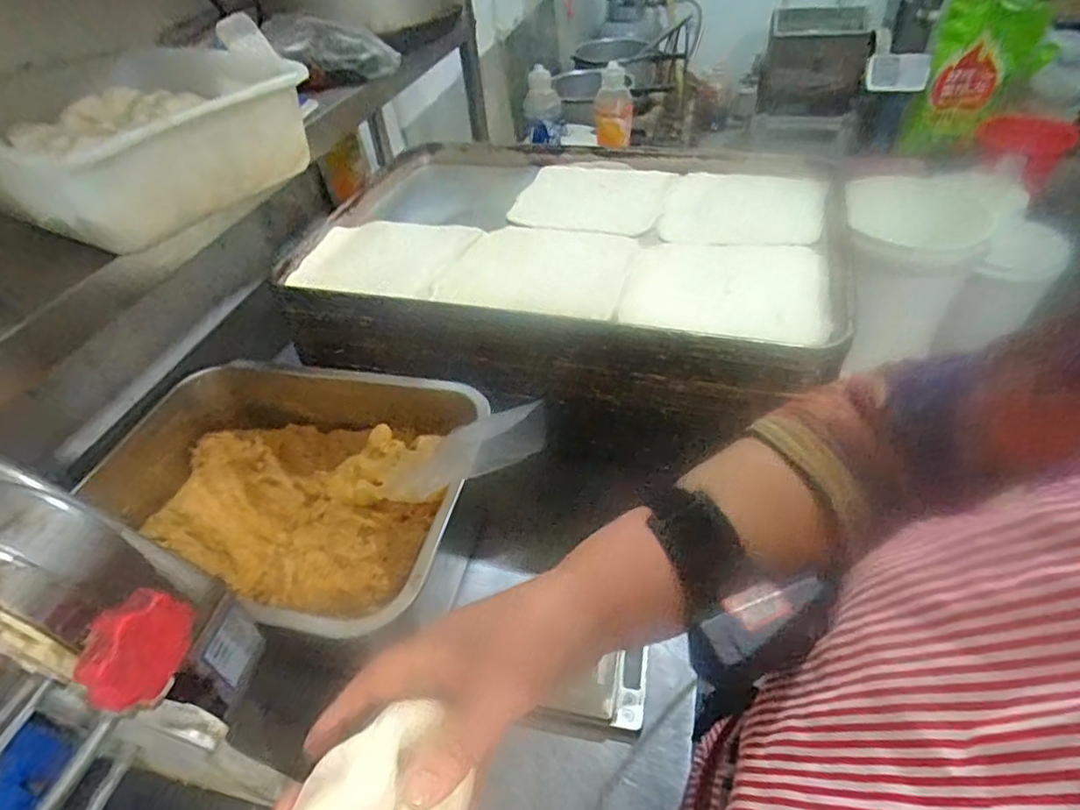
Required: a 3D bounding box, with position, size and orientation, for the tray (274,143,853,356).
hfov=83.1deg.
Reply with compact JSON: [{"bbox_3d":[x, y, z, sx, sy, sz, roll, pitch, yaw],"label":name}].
[{"bbox_3d":[0.035,-0.203,0.756,0.597,0.085,0.411,9,46,16],"label":"tray"}]

